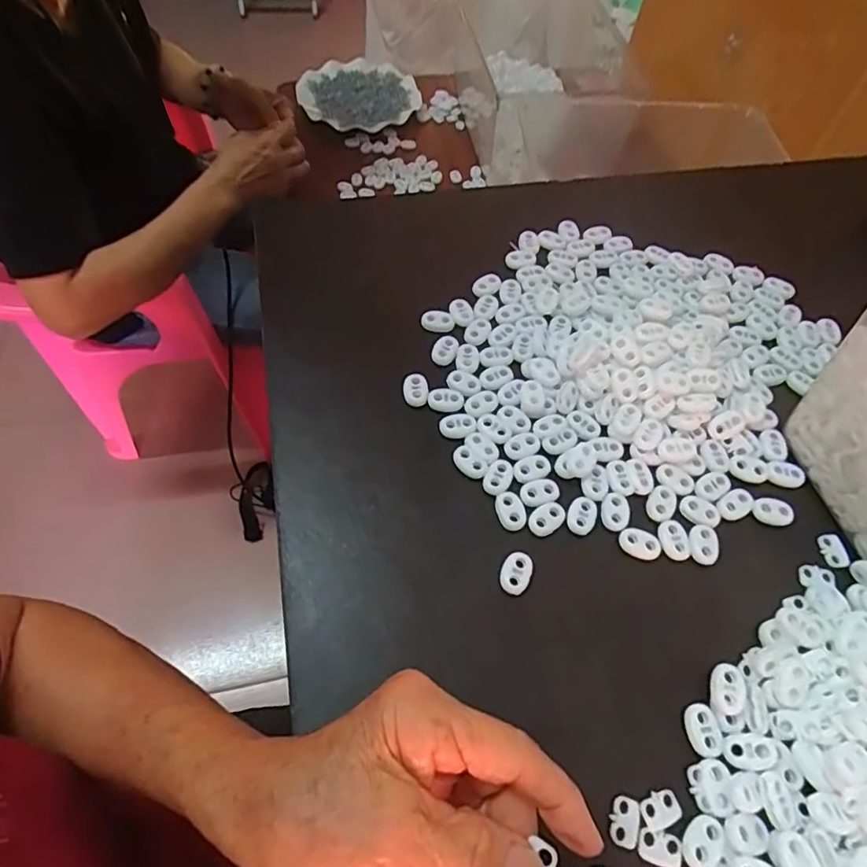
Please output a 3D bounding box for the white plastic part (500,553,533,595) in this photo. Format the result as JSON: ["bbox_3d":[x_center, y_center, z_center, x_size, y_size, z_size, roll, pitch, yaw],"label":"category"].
[{"bbox_3d":[0.044,0.074,0.299,0.015,0.004,0.023,22,60,9],"label":"white plastic part"}]

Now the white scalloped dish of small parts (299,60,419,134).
[{"bbox_3d":[-0.125,-0.534,0.888,0.170,0.042,0.207,-34,67,-21],"label":"white scalloped dish of small parts"}]

